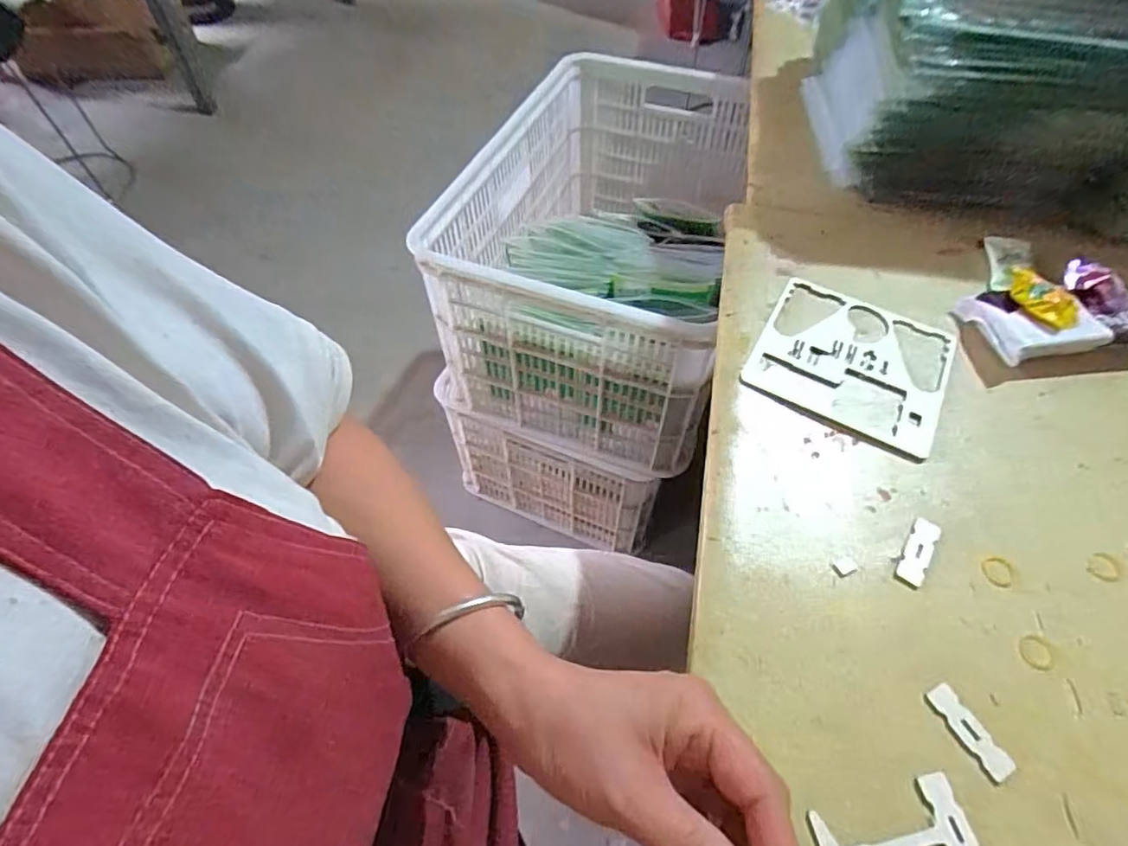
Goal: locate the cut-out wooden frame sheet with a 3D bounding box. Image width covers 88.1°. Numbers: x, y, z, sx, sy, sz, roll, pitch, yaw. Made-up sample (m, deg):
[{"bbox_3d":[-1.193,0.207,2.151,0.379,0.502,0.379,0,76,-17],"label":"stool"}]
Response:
[{"bbox_3d":[0.233,-0.053,0.471,0.143,0.006,0.146,25,58,16],"label":"cut-out wooden frame sheet"}]

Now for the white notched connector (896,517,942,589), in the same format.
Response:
[{"bbox_3d":[0.231,0.083,0.379,0.016,0.004,0.051,31,60,20],"label":"white notched connector"}]

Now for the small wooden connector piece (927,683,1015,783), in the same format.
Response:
[{"bbox_3d":[0.223,0.169,0.320,0.015,0.004,0.049,-25,58,-17],"label":"small wooden connector piece"}]

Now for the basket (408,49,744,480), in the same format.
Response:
[{"bbox_3d":[0.068,-0.303,0.960,0.395,0.305,0.653,12,55,8],"label":"basket"}]

